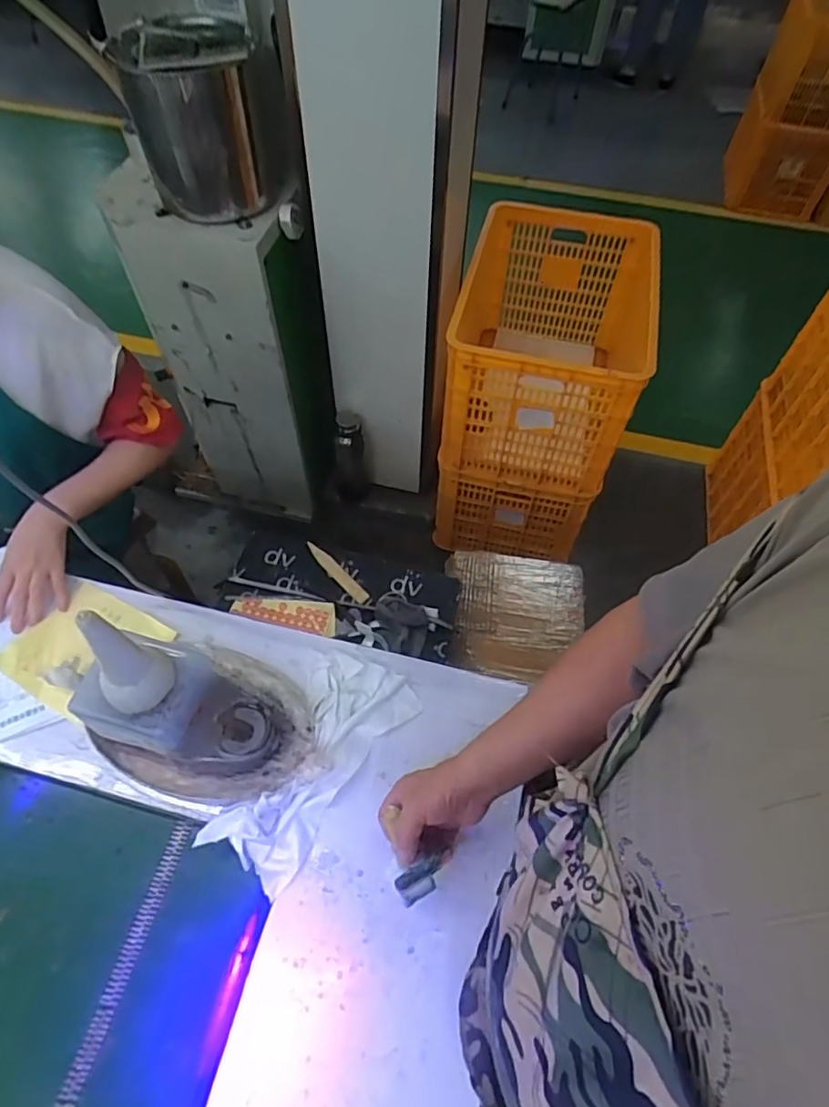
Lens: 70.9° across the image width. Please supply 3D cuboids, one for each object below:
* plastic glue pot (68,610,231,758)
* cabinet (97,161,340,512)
[{"bbox_3d":[-0.286,0.138,0.621,0.128,0.240,0.101,12,57,6],"label":"plastic glue pot"},{"bbox_3d":[-0.450,-0.447,1.514,0.425,0.844,0.185,17,58,9],"label":"cabinet"}]

